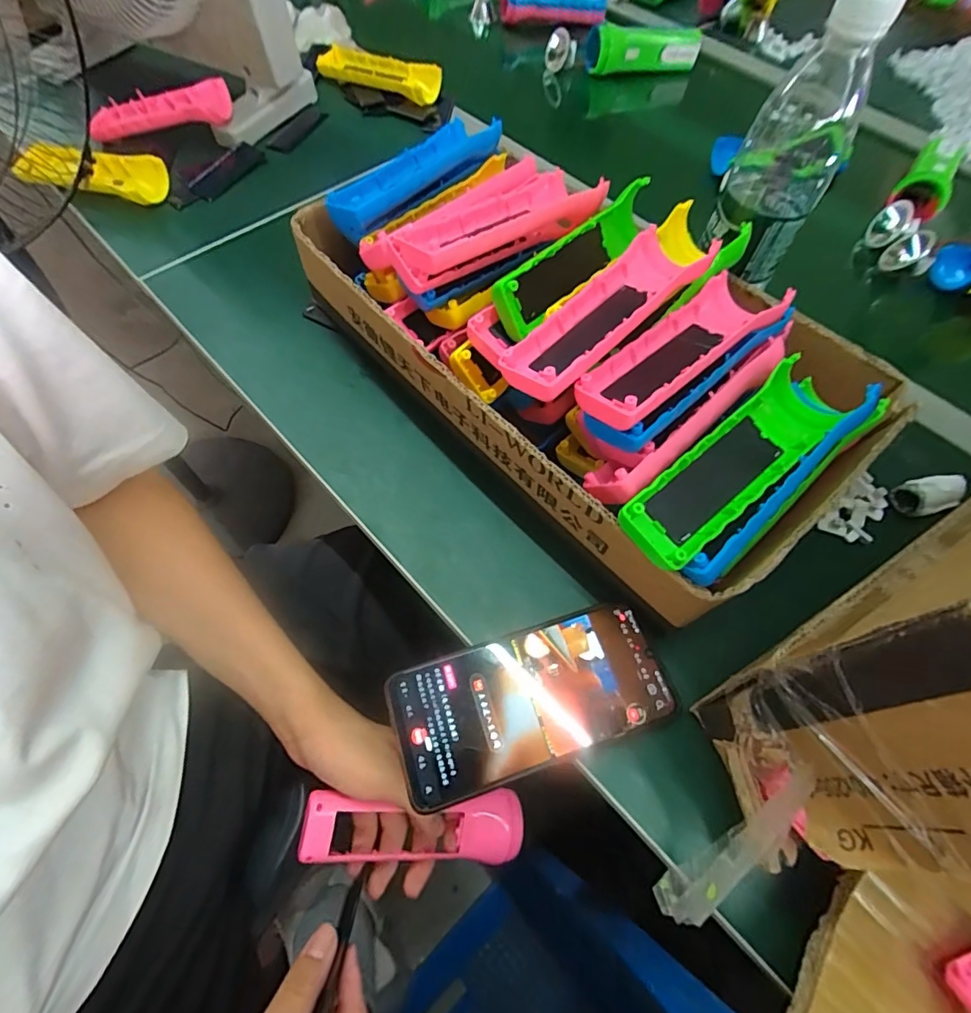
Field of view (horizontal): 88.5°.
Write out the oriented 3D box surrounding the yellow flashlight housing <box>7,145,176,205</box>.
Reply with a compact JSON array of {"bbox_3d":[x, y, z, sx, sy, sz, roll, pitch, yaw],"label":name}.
[{"bbox_3d":[-0.391,-0.333,0.495,0.132,0.030,0.047,4,61,-1],"label":"yellow flashlight housing"}]

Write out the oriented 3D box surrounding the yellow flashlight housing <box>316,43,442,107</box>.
[{"bbox_3d":[-0.130,-0.530,0.609,0.168,0.026,0.044,25,63,11],"label":"yellow flashlight housing"}]

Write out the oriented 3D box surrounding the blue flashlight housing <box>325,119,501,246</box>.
[{"bbox_3d":[-0.057,-0.261,0.392,0.048,0.033,0.146,36,65,16],"label":"blue flashlight housing"}]

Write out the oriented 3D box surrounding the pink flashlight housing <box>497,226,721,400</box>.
[{"bbox_3d":[0.072,-0.115,0.297,0.046,0.031,0.146,40,66,17],"label":"pink flashlight housing"}]

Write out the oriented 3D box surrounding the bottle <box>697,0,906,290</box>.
[{"bbox_3d":[0.206,-0.233,0.323,0.066,0.153,0.061,1,61,-3],"label":"bottle"}]

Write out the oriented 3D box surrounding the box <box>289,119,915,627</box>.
[{"bbox_3d":[0.061,-0.140,0.353,0.216,0.104,0.402,-37,69,-21],"label":"box"}]

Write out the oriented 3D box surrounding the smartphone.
[{"bbox_3d":[0.028,0.115,0.298,0.162,0.008,0.075,-14,63,-11],"label":"smartphone"}]

